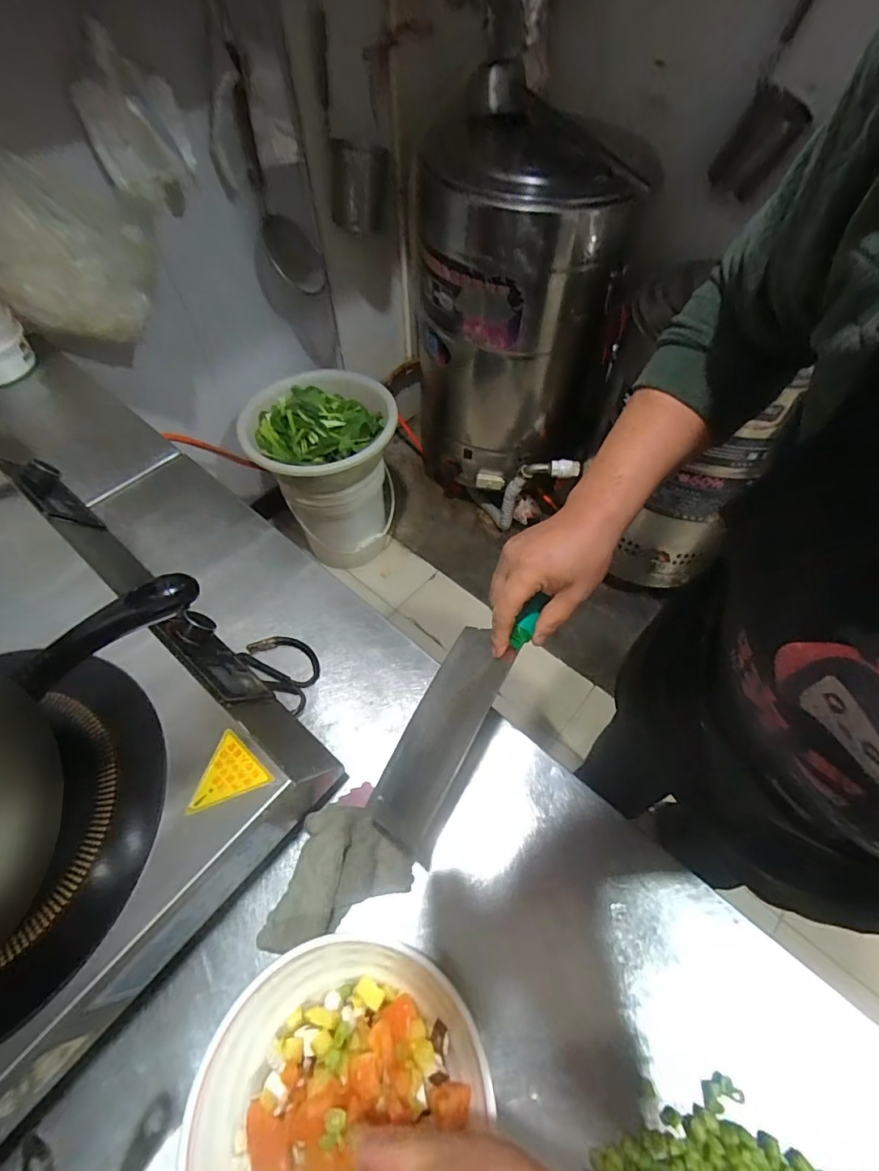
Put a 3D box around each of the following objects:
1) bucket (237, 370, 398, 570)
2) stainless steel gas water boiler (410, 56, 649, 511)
[{"bbox_3d":[-0.319,-0.308,1.436,0.358,0.512,0.379,0,57,0],"label":"bucket"},{"bbox_3d":[0.185,-0.740,1.372,0.492,0.782,0.443,-16,58,-10],"label":"stainless steel gas water boiler"}]

